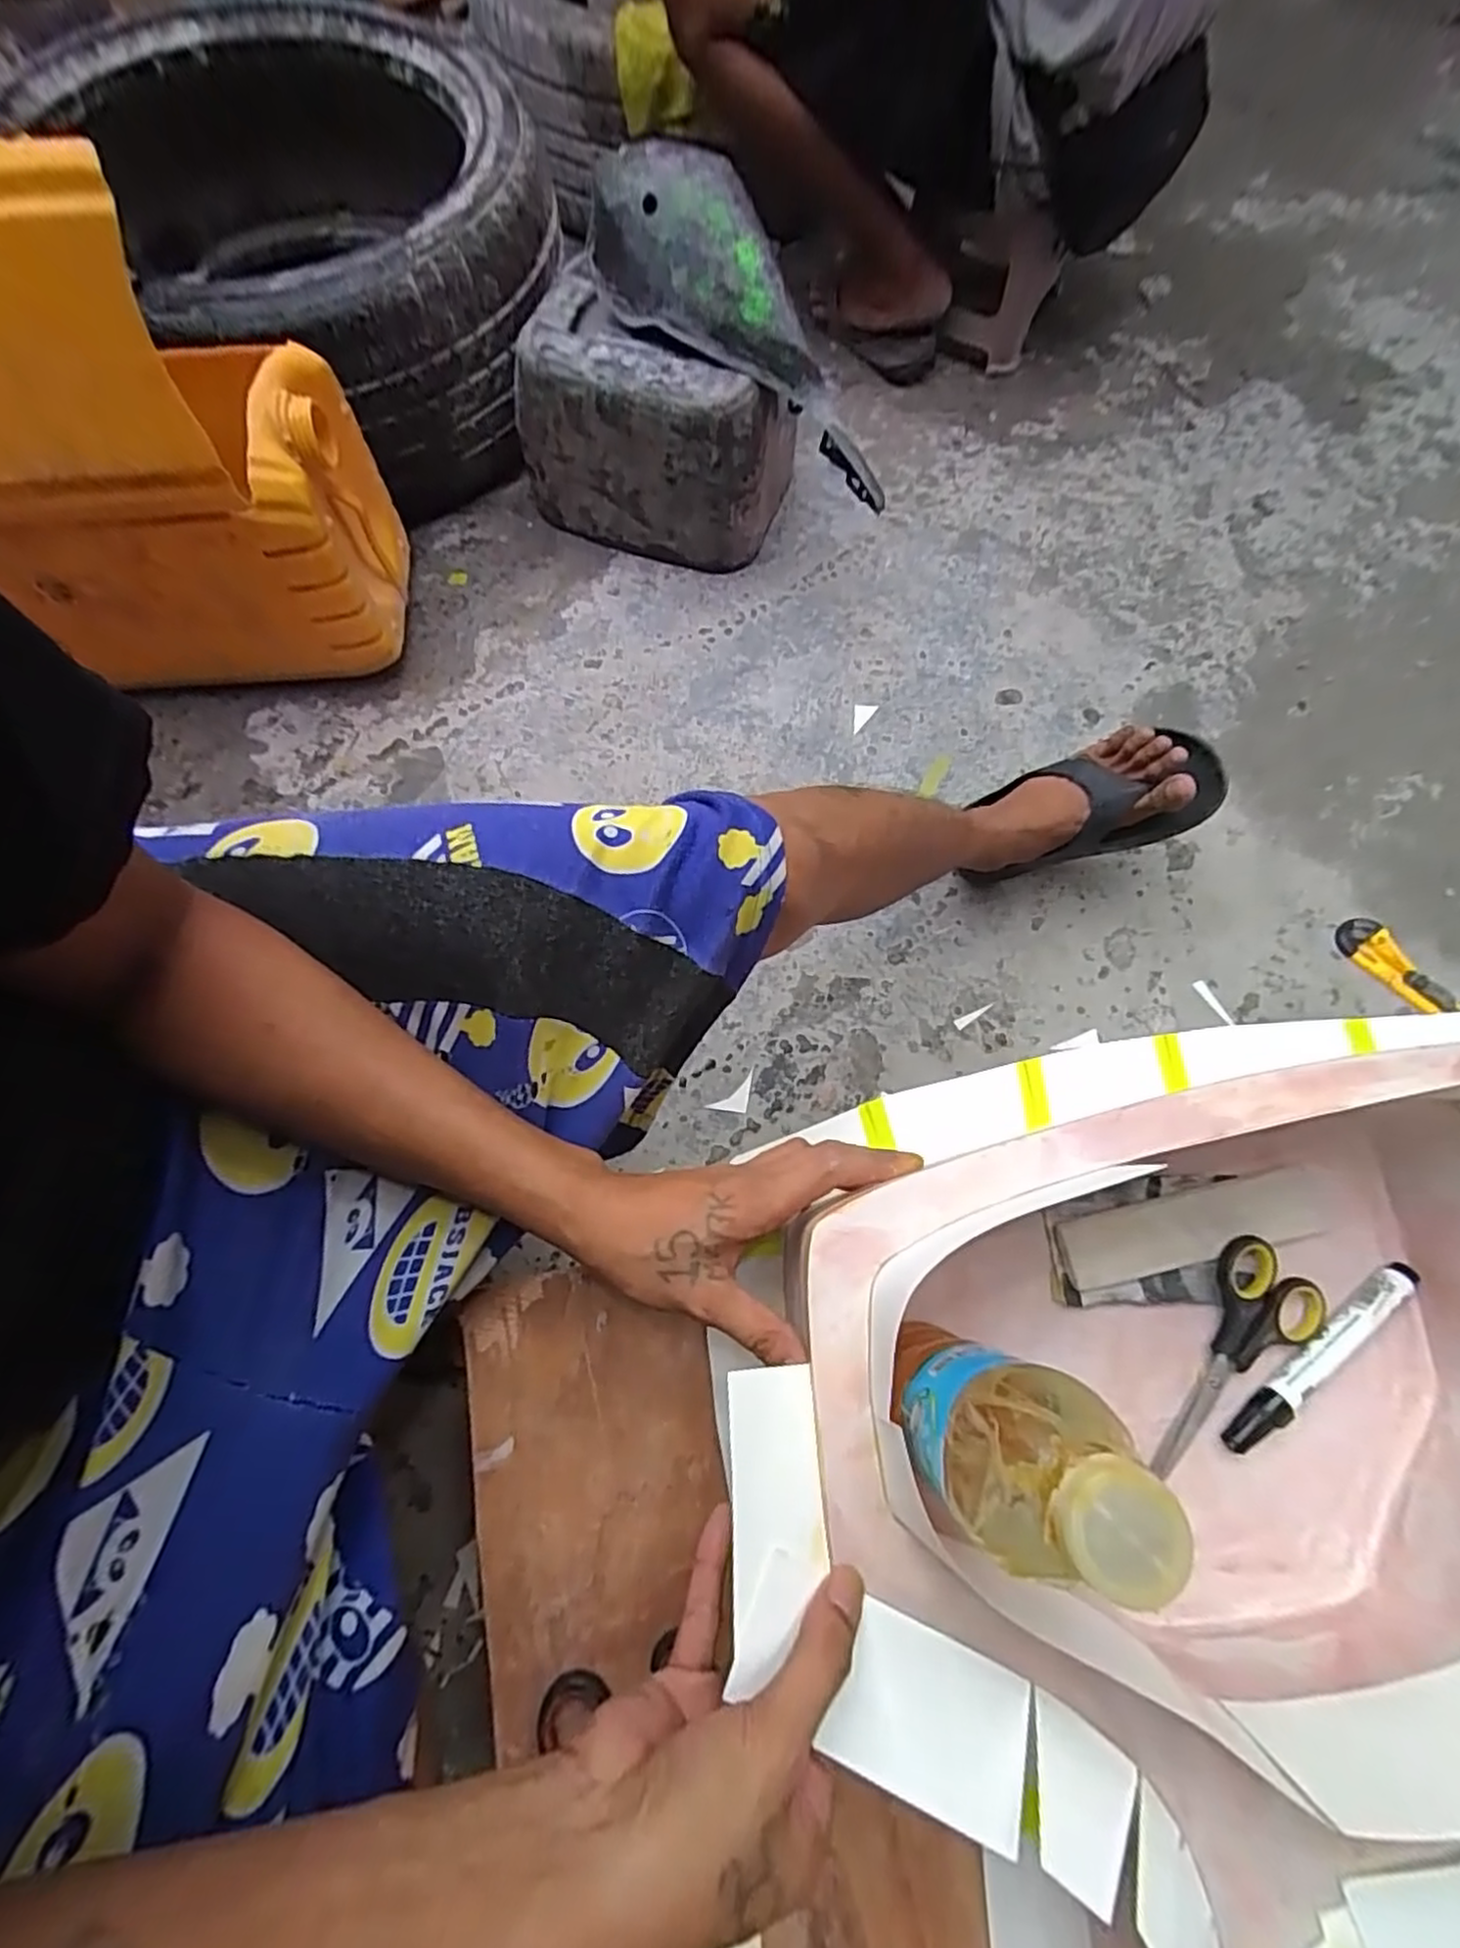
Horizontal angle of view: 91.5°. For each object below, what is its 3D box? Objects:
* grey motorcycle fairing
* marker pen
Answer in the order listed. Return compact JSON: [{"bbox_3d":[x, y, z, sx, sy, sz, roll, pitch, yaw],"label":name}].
[{"bbox_3d":[0.020,-0.701,0.772,0.448,0.134,0.108,43,74,-8],"label":"grey motorcycle fairing"},{"bbox_3d":[0.317,0.202,0.380,0.143,0.011,0.018,-34,75,-12],"label":"marker pen"}]

